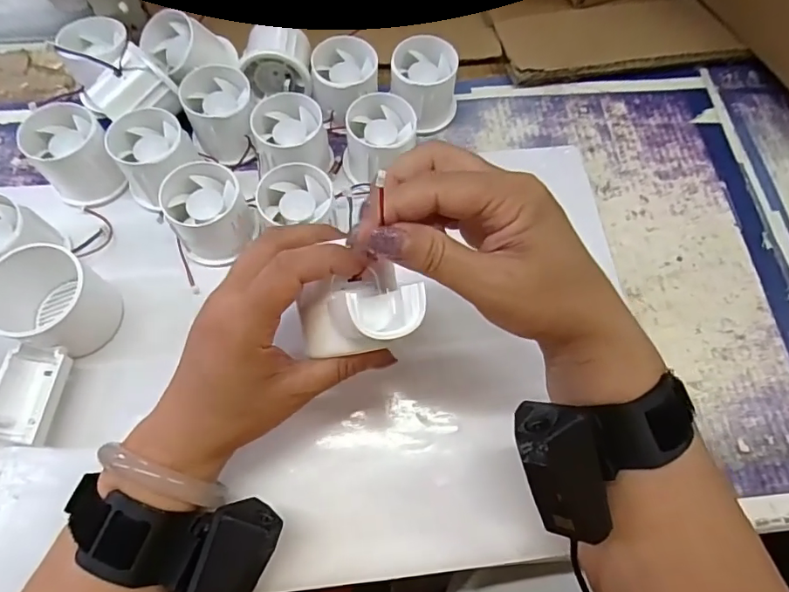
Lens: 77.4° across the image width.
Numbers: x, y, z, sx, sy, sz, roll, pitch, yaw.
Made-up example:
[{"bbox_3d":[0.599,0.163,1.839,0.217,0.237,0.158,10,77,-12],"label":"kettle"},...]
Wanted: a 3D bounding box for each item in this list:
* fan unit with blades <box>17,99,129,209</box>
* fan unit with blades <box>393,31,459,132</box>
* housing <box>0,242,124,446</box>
[{"bbox_3d":[-0.231,-0.101,0.358,0.053,0.046,0.062,-37,74,-15],"label":"fan unit with blades"},{"bbox_3d":[0.024,-0.167,0.394,0.053,0.044,0.061,6,68,0],"label":"fan unit with blades"},{"bbox_3d":[-0.216,0.026,0.306,0.057,0.050,0.123,0,68,-2],"label":"housing"}]

